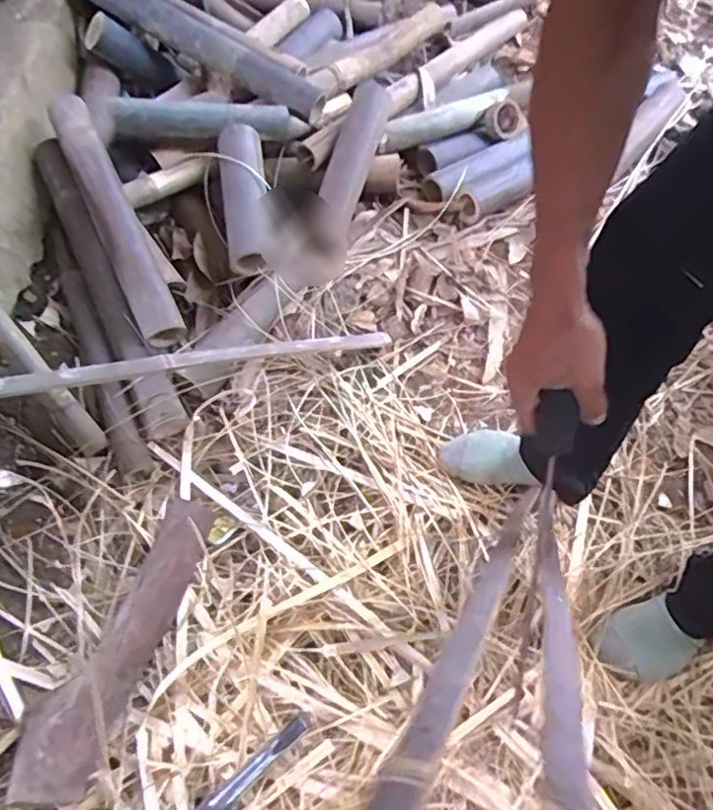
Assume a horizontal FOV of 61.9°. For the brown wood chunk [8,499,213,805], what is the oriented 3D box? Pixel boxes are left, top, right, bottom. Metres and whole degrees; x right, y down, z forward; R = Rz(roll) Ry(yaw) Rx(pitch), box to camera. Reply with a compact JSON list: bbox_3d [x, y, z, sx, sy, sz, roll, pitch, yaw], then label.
[{"bbox_3d":[-0.322,0.312,0.810,0.109,0.077,0.402,18,61,12],"label":"brown wood chunk"}]

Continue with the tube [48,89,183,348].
[{"bbox_3d":[-0.423,-0.327,1.044,0.072,0.065,0.492,-23,80,-14],"label":"tube"}]

